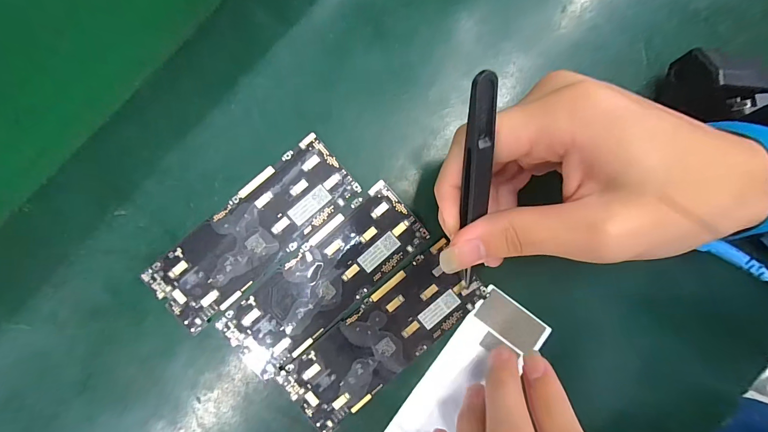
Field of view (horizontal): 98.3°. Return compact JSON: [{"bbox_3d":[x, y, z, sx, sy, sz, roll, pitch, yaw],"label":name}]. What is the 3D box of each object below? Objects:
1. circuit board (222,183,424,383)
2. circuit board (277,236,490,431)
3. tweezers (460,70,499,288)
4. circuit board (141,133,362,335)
[{"bbox_3d":[-0.034,0.036,0.190,0.124,0.004,0.044,-42,91,-6],"label":"circuit board"},{"bbox_3d":[0.000,0.069,0.193,0.123,0.004,0.045,-39,91,-2],"label":"circuit board"},{"bbox_3d":[0.040,-0.010,0.146,0.012,0.007,0.098,-7,124,-2],"label":"tweezers"},{"bbox_3d":[-0.074,0.009,0.190,0.124,0.004,0.047,-38,90,-6],"label":"circuit board"}]

